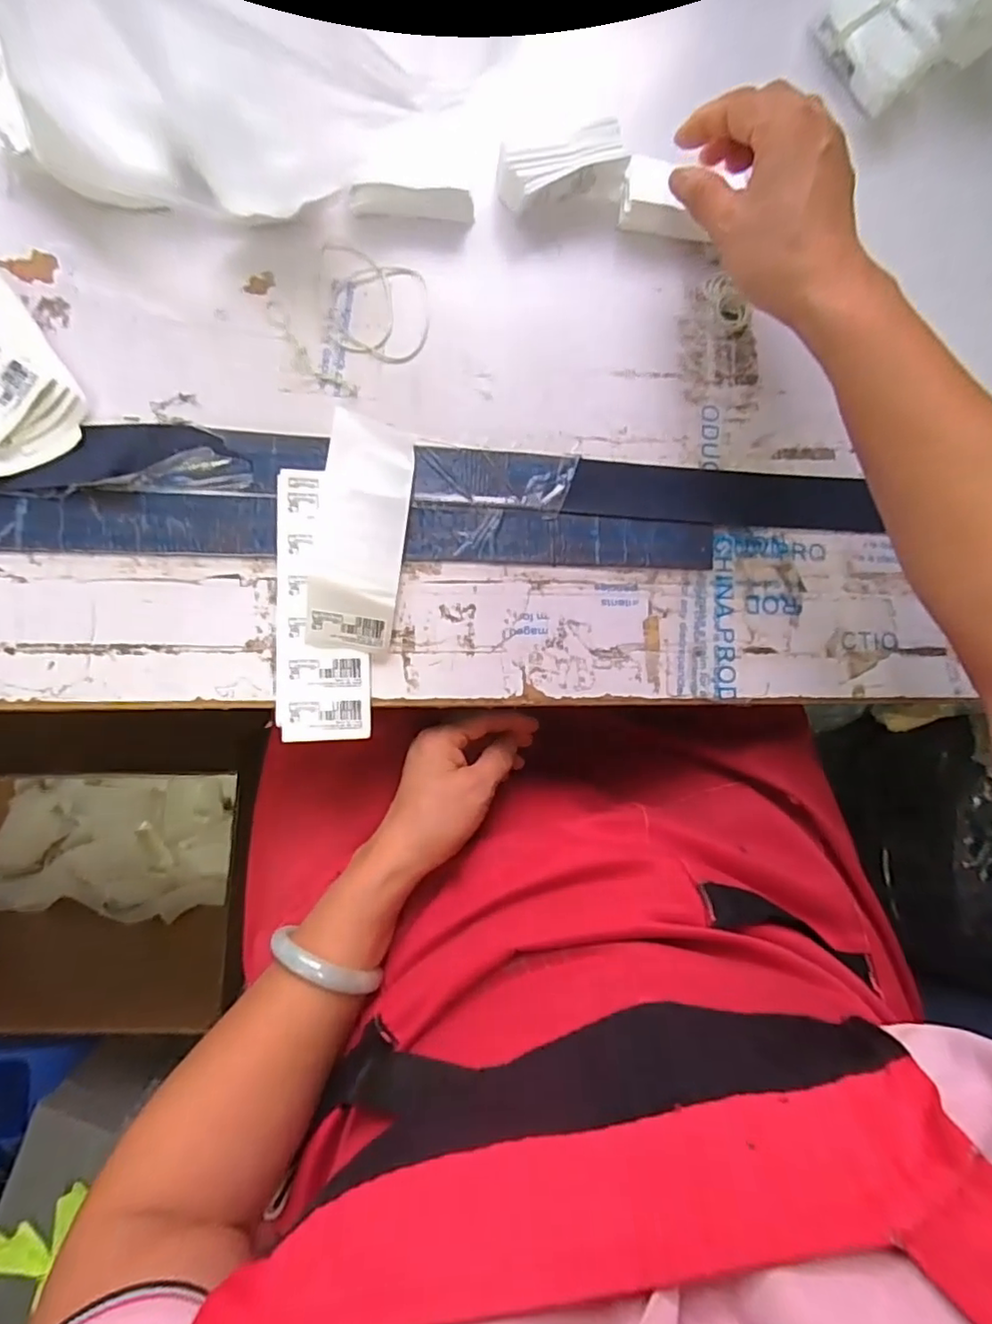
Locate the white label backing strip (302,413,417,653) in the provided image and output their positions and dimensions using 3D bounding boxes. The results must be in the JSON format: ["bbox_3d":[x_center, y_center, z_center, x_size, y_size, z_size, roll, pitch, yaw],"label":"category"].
[{"bbox_3d":[-0.081,-0.078,0.363,0.052,0.020,0.139,7,85,-6],"label":"white label backing strip"}]

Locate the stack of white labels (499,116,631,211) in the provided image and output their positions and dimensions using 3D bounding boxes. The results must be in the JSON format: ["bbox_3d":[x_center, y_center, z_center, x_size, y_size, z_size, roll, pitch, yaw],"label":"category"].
[{"bbox_3d":[0.045,-0.318,0.388,0.087,0.037,0.031,-21,89,-8],"label":"stack of white labels"}]

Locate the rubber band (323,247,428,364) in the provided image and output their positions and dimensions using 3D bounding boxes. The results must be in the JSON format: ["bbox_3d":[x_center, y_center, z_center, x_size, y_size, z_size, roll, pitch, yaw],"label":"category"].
[{"bbox_3d":[-0.079,-0.230,0.385,0.071,0.005,0.066,11,85,-6],"label":"rubber band"}]

